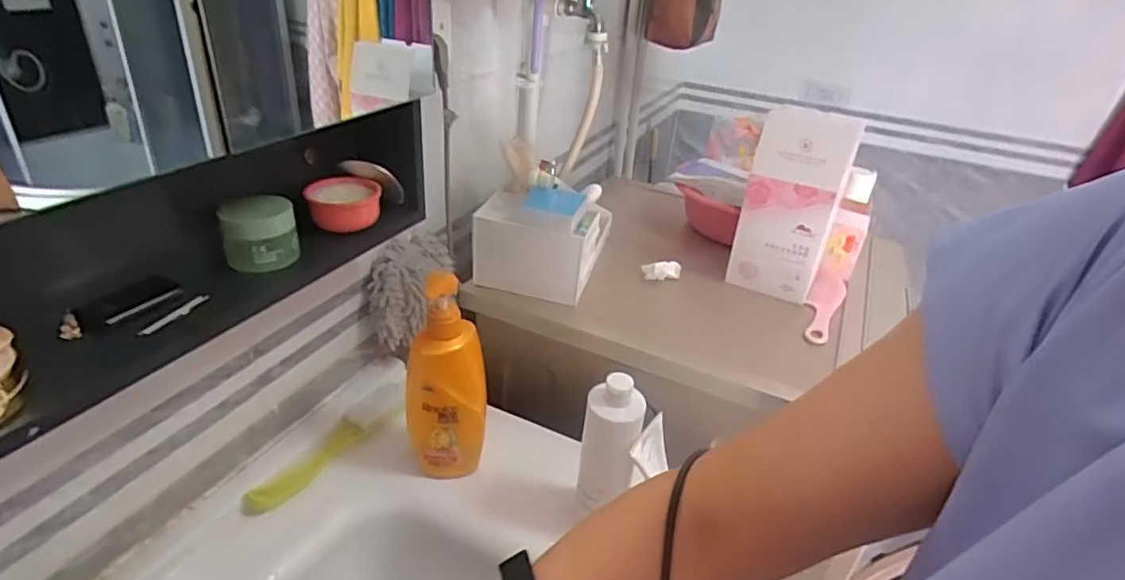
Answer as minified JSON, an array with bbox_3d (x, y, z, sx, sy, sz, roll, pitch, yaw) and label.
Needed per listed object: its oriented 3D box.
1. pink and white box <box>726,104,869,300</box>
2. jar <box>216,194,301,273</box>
[{"bbox_3d":[0.327,-0.111,0.876,0.121,0.275,0.059,17,33,20],"label":"pink and white box"},{"bbox_3d":[-0.278,-0.053,0.556,0.060,0.051,0.055,-8,33,-21],"label":"jar"}]

